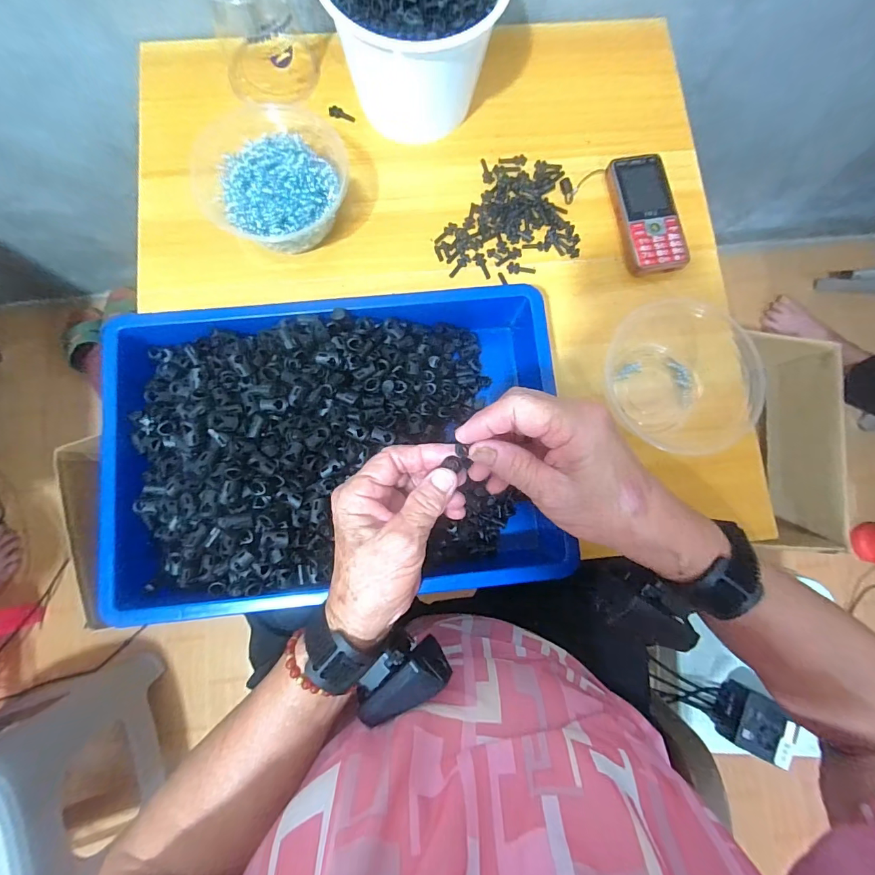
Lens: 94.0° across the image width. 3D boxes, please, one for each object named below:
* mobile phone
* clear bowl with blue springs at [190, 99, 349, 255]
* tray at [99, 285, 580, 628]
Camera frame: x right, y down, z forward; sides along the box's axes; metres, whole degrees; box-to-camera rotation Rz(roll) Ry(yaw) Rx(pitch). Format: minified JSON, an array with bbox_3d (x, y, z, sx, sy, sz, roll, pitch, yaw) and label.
[{"bbox_3d":[0.218,-0.231,0.427,0.058,0.016,0.126,-11,83,-4],"label":"mobile phone"},{"bbox_3d":[-0.155,-0.255,0.394,0.133,0.070,0.144,0,82,-2],"label":"clear bowl with blue springs"},{"bbox_3d":[-0.081,-0.001,0.353,0.366,0.081,0.275,-7,83,-3],"label":"tray"}]

